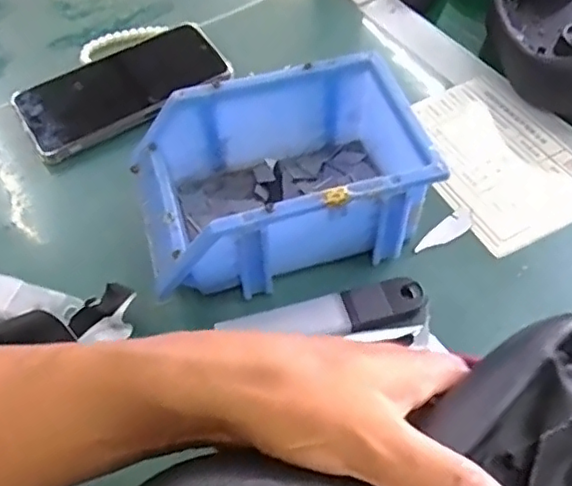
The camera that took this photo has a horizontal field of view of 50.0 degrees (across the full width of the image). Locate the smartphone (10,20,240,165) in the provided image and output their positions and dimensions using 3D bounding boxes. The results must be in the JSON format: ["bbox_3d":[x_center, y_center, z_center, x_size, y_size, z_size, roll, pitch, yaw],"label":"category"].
[{"bbox_3d":[-0.130,-0.126,0.494,0.166,0.011,0.084,-34,63,-21],"label":"smartphone"}]

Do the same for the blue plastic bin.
[{"bbox_3d":[-0.007,-0.041,0.398,0.171,0.077,0.117,-13,55,-8],"label":"blue plastic bin"}]

